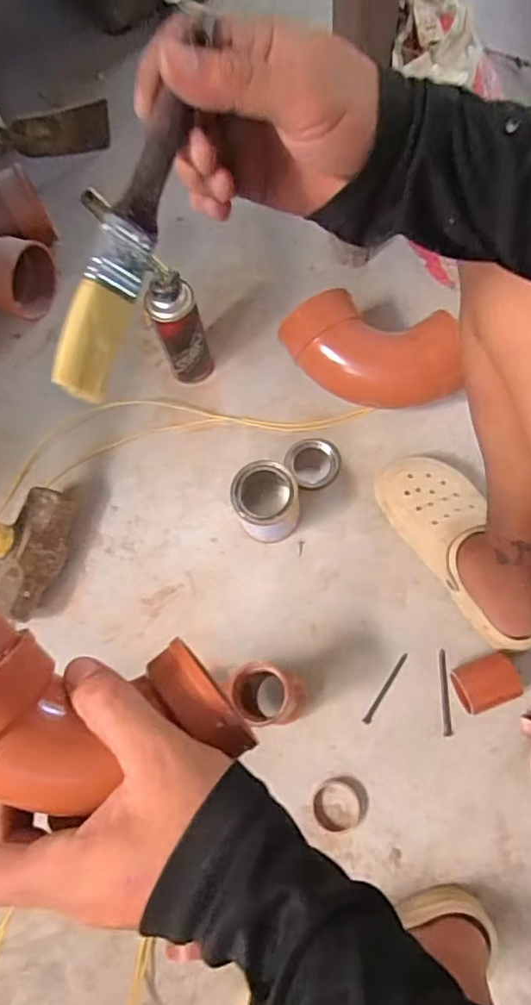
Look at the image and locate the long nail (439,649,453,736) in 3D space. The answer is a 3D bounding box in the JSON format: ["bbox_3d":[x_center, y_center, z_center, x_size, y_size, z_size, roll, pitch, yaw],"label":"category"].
[{"bbox_3d":[0.224,0.237,0.734,0.011,0.008,0.103,1,71,3],"label":"long nail"}]

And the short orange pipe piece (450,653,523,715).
[{"bbox_3d":[0.263,0.219,0.713,0.071,0.062,0.054,-21,71,-3],"label":"short orange pipe piece"}]

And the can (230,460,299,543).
[{"bbox_3d":[0.001,0.001,0.778,0.080,0.098,0.082,-1,70,2],"label":"can"}]

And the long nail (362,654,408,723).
[{"bbox_3d":[0.152,0.235,0.744,0.008,0.004,0.100,33,75,13],"label":"long nail"}]

